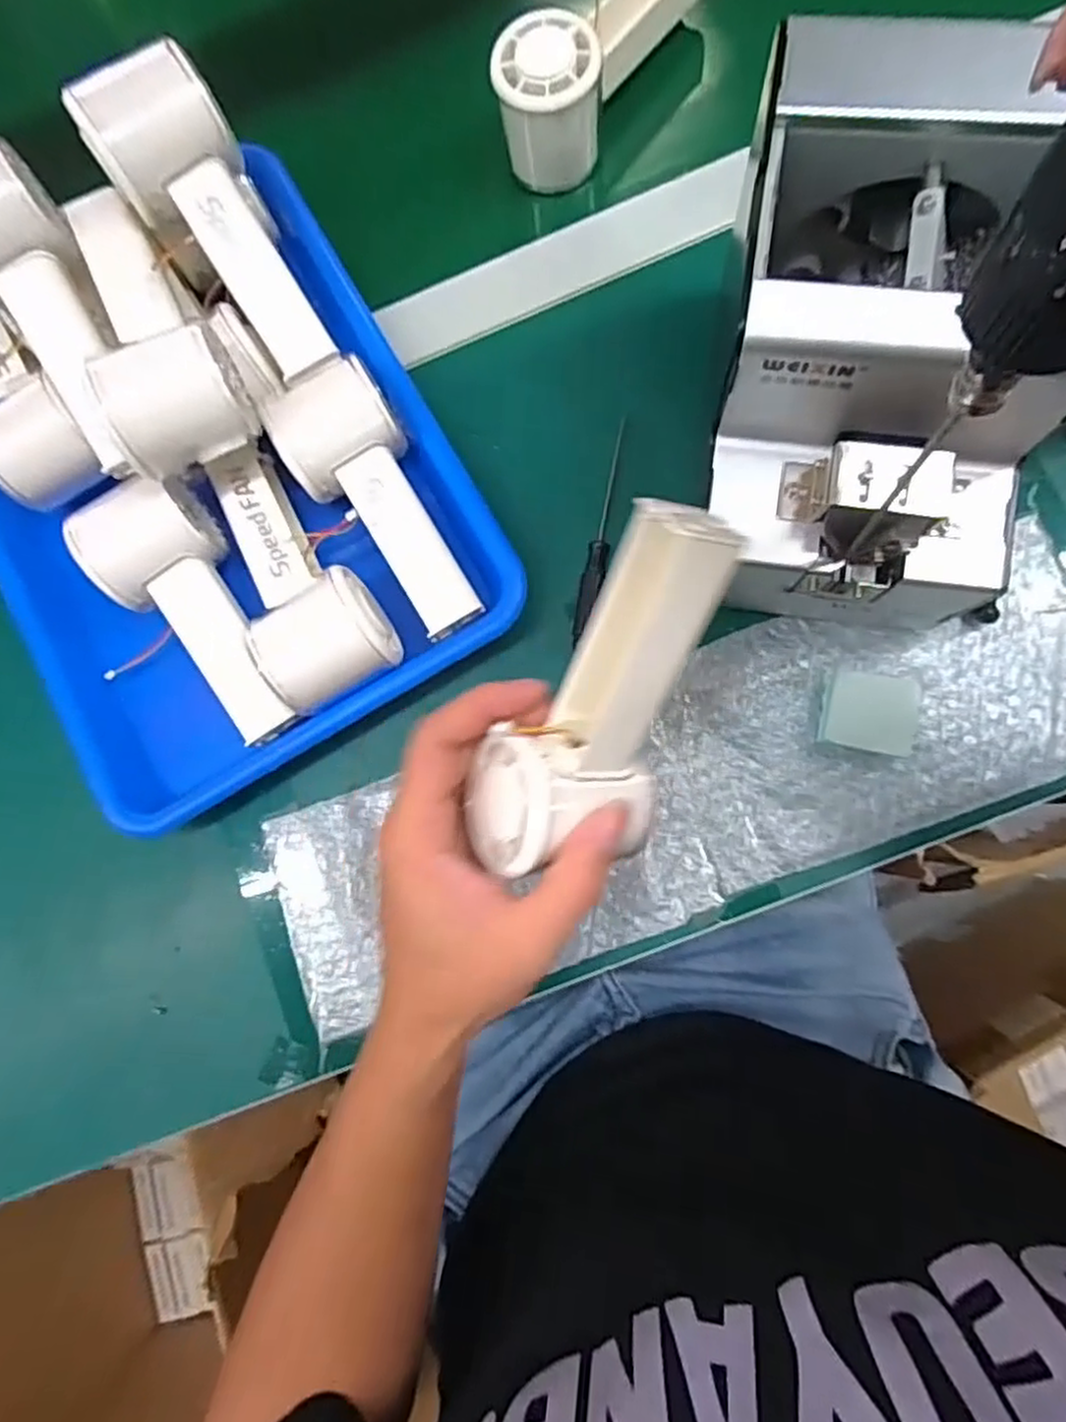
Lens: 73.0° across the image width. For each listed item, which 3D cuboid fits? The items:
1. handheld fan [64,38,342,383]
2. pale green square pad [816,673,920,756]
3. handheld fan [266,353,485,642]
[{"bbox_3d":[-0.155,-0.241,0.370,0.059,0.060,0.139,-33,111,2],"label":"handheld fan"},{"bbox_3d":[0.168,0.000,0.358,0.045,0.012,0.039,10,84,8],"label":"pale green square pad"},{"bbox_3d":[-0.080,-0.108,0.374,0.059,0.048,0.149,-31,80,2],"label":"handheld fan"}]

